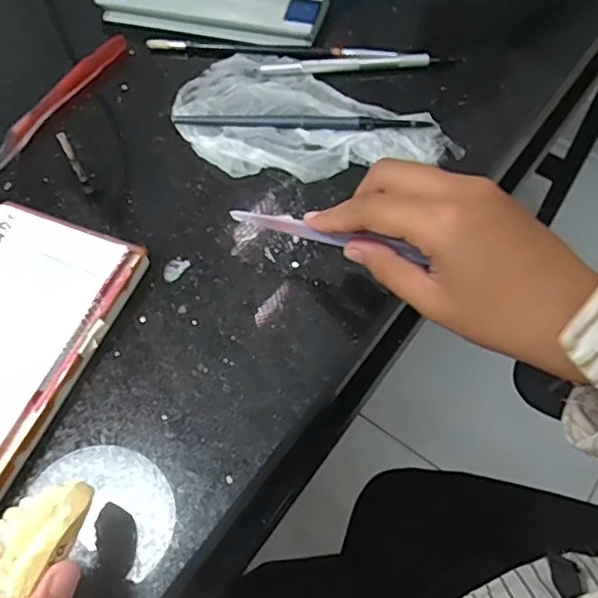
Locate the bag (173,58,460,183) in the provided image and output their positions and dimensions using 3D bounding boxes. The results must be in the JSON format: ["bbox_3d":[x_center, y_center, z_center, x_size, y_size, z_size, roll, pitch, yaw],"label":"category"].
[{"bbox_3d":[0.000,-0.108,0.382,0.173,0.012,0.098,28,66,17],"label":"bag"}]

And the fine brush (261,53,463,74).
[{"bbox_3d":[0.043,-0.163,0.410,0.134,0.010,0.009,-2,61,2],"label":"fine brush"}]

